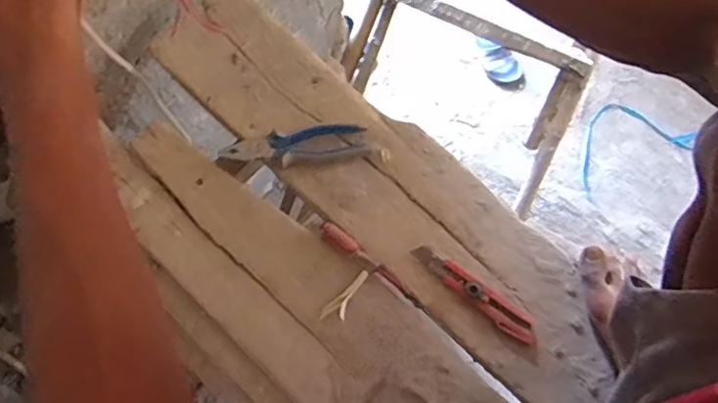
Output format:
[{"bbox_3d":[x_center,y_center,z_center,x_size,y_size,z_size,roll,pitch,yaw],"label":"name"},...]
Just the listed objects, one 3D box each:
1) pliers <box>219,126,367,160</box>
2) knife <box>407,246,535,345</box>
[{"bbox_3d":[-0.084,-0.074,0.750,0.182,0.018,0.042,-8,77,0],"label":"pliers"},{"bbox_3d":[0.141,0.111,0.701,0.173,0.011,0.033,35,80,9],"label":"knife"}]

